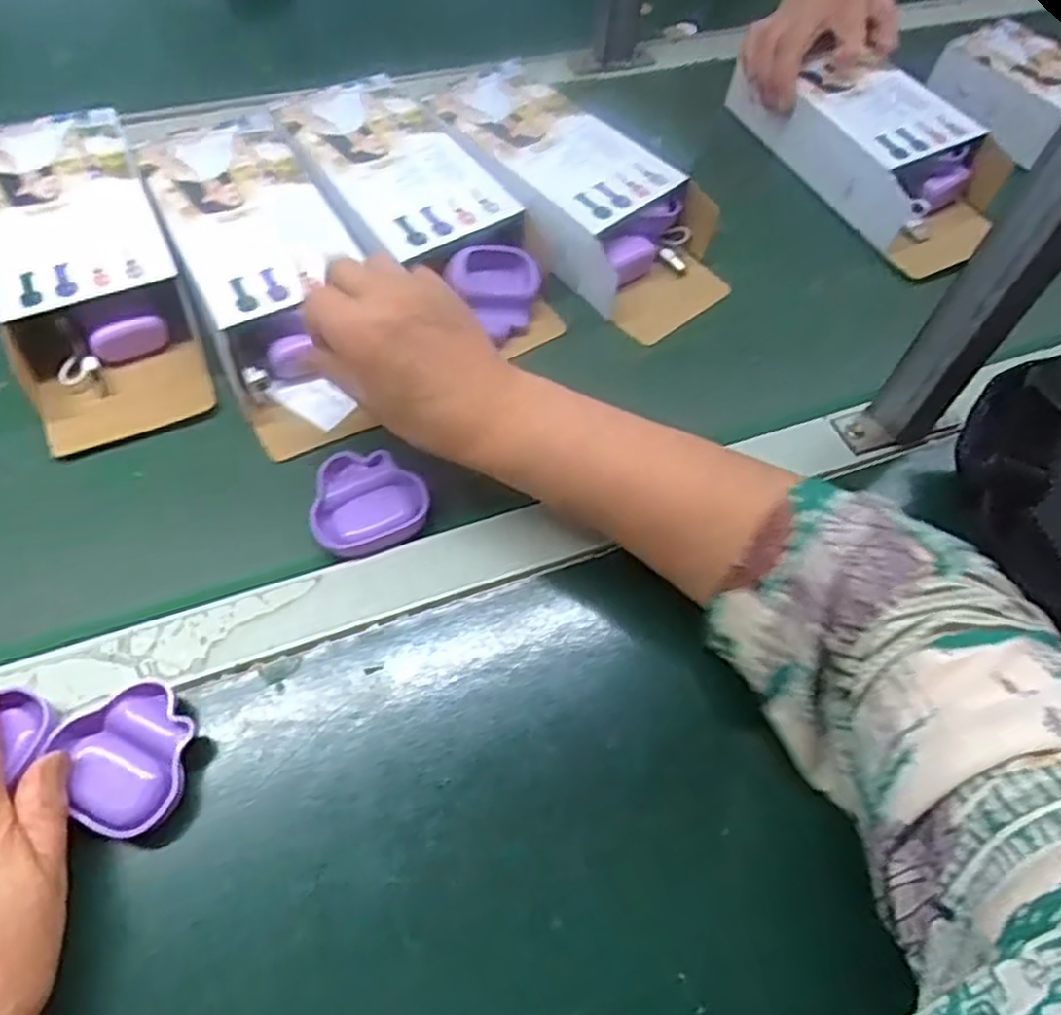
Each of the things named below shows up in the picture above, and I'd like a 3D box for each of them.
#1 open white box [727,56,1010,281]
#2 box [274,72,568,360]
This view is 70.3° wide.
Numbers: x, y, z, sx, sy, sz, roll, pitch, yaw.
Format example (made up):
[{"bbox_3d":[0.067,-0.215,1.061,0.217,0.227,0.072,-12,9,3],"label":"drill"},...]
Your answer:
[{"bbox_3d":[0.259,-0.277,0.577,0.086,0.067,0.227,-25,62,-19],"label":"open white box"},{"bbox_3d":[-0.078,-0.200,0.519,0.108,0.061,0.237,-33,65,-22],"label":"box"}]

